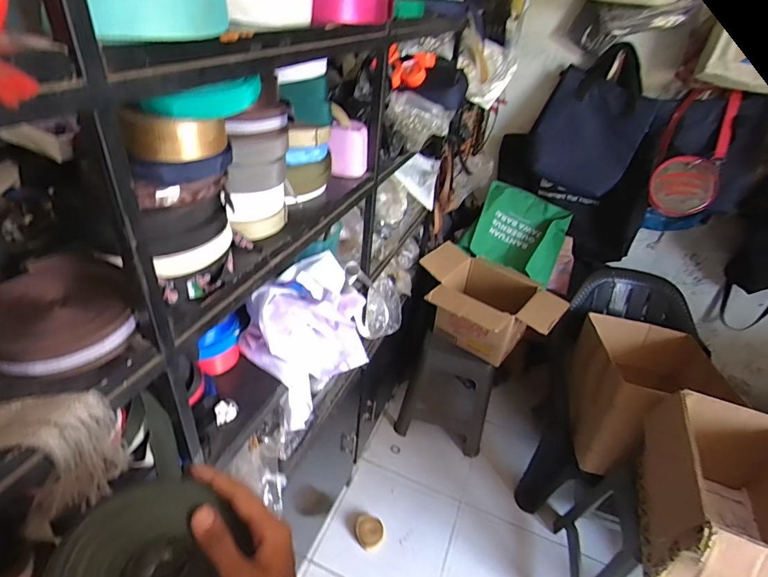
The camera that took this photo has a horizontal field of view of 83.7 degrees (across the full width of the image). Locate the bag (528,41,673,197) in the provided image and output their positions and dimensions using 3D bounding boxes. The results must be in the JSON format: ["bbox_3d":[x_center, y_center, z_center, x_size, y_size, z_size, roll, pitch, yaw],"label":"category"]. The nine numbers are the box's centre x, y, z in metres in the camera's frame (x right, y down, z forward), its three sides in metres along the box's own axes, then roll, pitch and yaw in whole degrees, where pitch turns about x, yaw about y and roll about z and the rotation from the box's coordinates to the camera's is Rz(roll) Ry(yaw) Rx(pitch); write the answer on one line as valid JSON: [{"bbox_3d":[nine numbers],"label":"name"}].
[{"bbox_3d":[0.748,-0.582,1.541,0.370,0.467,0.116,34,44,32],"label":"bag"}]

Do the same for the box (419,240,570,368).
[{"bbox_3d":[0.357,0.072,1.526,0.477,0.253,0.385,26,41,24],"label":"box"}]

